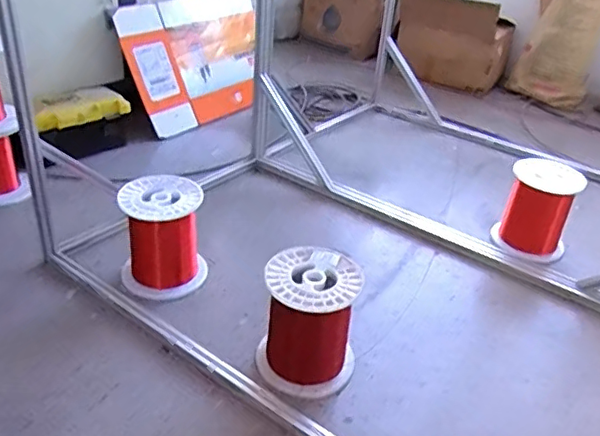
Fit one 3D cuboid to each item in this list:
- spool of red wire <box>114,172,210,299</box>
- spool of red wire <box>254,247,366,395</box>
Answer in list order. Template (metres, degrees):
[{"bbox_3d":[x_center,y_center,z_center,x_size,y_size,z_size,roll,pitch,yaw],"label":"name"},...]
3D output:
[{"bbox_3d":[-0.342,0.047,1.417,0.205,0.238,0.194,-6,34,-15],"label":"spool of red wire"},{"bbox_3d":[0.020,0.215,1.192,0.196,0.232,0.195,3,33,-2],"label":"spool of red wire"}]

